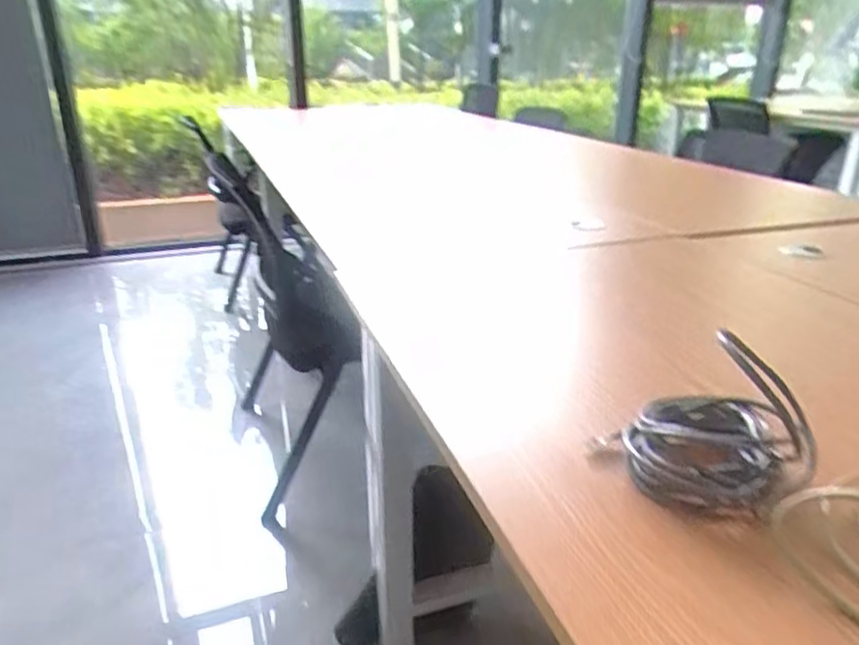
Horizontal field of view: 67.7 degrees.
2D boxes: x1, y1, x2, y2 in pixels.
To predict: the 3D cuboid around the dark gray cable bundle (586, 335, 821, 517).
[{"bbox_3d":[0.194,0.064,0.451,0.115,0.102,0.097,-2,23,-5],"label":"dark gray cable bundle"}]

